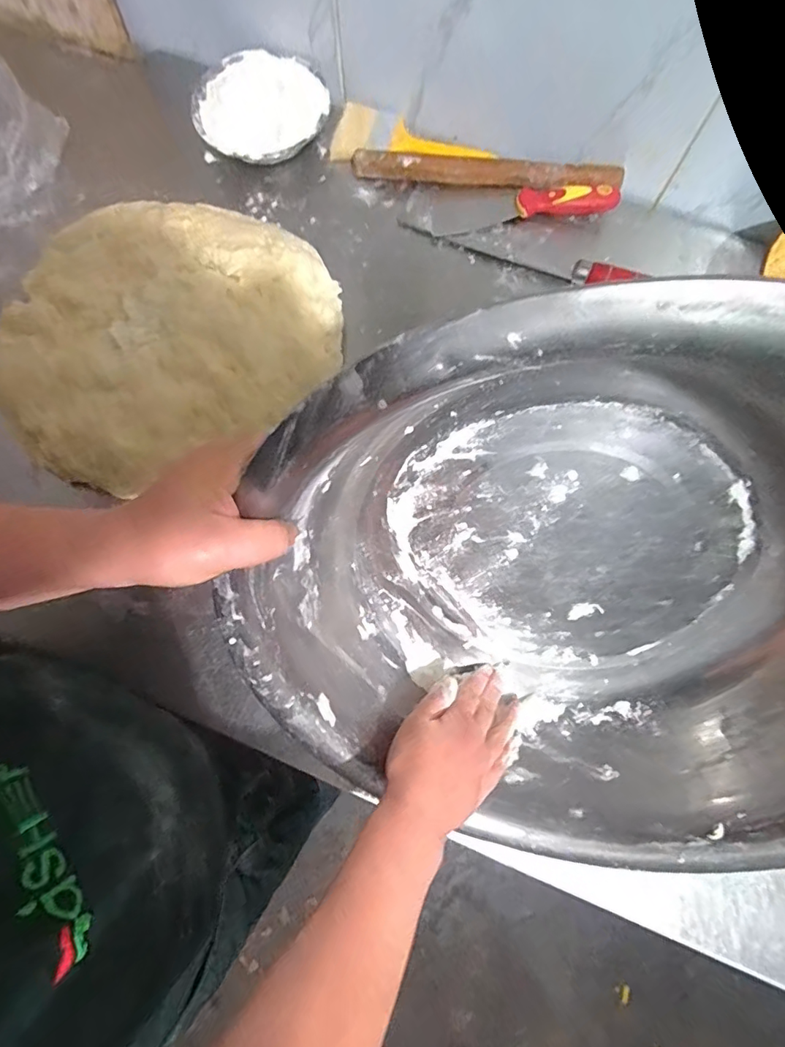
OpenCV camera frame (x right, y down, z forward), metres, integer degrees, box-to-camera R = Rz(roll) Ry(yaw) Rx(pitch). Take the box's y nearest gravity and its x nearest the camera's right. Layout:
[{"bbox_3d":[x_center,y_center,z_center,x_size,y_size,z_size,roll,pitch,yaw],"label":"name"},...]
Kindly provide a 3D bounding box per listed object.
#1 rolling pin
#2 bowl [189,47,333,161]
[{"bbox_3d":[0.106,-0.404,0.557,0.298,0.033,0.027,8,76,1],"label":"rolling pin"},{"bbox_3d":[-0.151,-0.477,0.574,0.153,0.052,0.145,0,76,-1],"label":"bowl"}]

